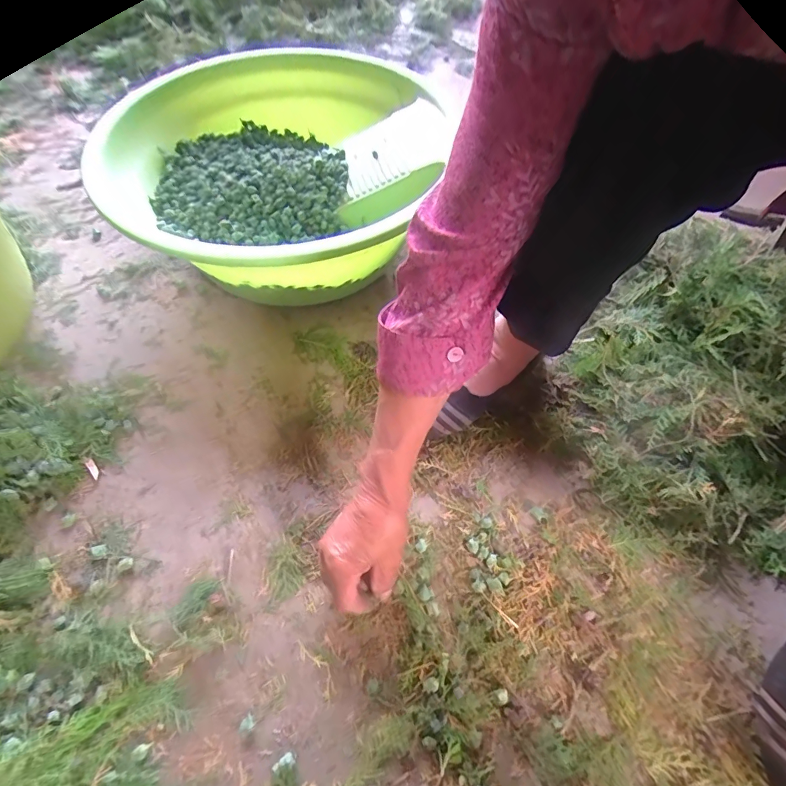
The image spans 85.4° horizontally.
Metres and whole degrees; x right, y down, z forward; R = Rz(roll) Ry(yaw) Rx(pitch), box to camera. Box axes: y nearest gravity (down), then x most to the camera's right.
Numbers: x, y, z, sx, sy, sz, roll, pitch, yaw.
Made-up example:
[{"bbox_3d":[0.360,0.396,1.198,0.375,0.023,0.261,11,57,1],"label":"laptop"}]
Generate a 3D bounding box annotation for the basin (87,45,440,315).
[{"bbox_3d":[-0.159,-0.317,0.640,0.462,0.188,0.491,0,56,0],"label":"basin"}]

